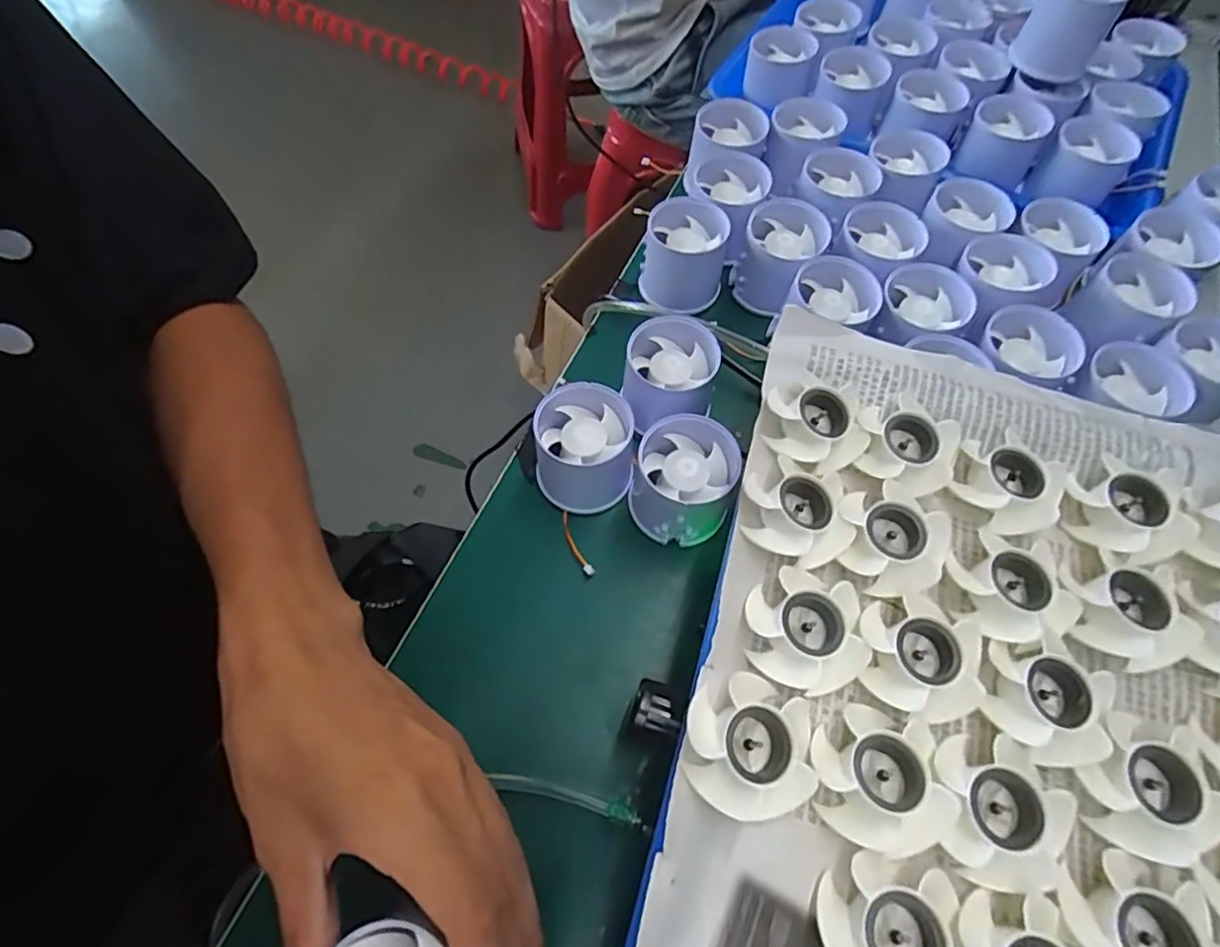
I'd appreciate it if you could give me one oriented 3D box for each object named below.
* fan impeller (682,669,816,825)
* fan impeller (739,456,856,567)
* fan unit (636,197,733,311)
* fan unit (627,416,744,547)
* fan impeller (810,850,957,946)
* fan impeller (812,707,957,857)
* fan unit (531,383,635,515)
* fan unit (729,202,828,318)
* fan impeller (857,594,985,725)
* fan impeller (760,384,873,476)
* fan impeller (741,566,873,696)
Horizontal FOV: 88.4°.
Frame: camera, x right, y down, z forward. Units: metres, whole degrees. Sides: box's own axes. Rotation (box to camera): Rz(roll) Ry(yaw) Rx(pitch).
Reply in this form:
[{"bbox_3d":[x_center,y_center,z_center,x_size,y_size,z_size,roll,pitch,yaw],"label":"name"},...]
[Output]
[{"bbox_3d":[0.046,0.089,0.205,0.041,0.014,0.041,0,62,-1],"label":"fan impeller"},{"bbox_3d":[0.074,0.013,0.248,0.042,0.013,0.044,-2,62,-2],"label":"fan impeller"},{"bbox_3d":[0.048,-0.143,0.415,0.051,0.056,0.050,6,62,2],"label":"fan unit"},{"bbox_3d":[0.038,0.005,0.336,0.053,0.048,0.051,0,62,-1],"label":"fan unit"},{"bbox_3d":[0.084,0.138,0.186,0.040,0.018,0.041,0,62,-1],"label":"fan impeller"},{"bbox_3d":[0.089,0.100,0.205,0.041,0.016,0.041,0,62,-1],"label":"fan impeller"},{"bbox_3d":[-0.014,-0.013,0.345,0.054,0.048,0.052,-7,62,-5],"label":"fan unit"},{"bbox_3d":[0.109,-0.139,0.412,0.047,0.051,0.058,24,64,12],"label":"fan unit"},{"bbox_3d":[0.112,0.065,0.225,0.039,0.014,0.043,9,62,4],"label":"fan impeller"},{"bbox_3d":[0.088,-0.022,0.268,0.040,0.011,0.042,0,62,-1],"label":"fan impeller"},{"bbox_3d":[0.071,0.056,0.229,0.040,0.013,0.042,0,62,-1],"label":"fan impeller"}]

